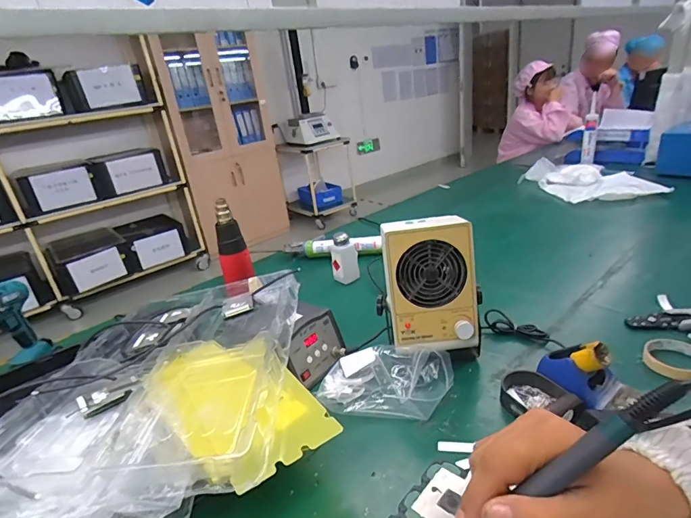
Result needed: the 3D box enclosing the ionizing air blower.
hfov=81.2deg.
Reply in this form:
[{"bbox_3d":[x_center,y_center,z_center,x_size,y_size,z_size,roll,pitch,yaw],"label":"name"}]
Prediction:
[{"bbox_3d":[0.146,0.061,0.699,0.156,0.247,0.130,-10,23,-6],"label":"ionizing air blower"}]

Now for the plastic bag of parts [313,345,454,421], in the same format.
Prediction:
[{"bbox_3d":[0.064,0.192,0.654,0.212,0.063,0.121,-3,24,11],"label":"plastic bag of parts"}]

